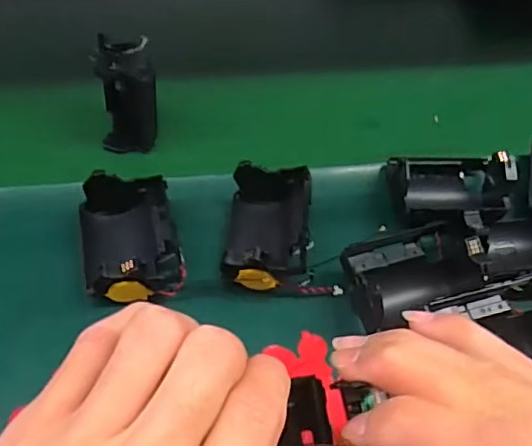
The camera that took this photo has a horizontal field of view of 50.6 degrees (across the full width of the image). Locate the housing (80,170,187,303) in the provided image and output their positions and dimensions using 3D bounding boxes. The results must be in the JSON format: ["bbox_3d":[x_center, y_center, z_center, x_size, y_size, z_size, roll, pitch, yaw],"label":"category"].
[{"bbox_3d":[-0.078,0.009,0.323,0.053,0.040,0.074,-10,52,-11],"label":"housing"}]

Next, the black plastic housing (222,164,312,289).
[{"bbox_3d":[0.001,0.003,0.331,0.046,0.041,0.077,5,51,1],"label":"black plastic housing"}]

